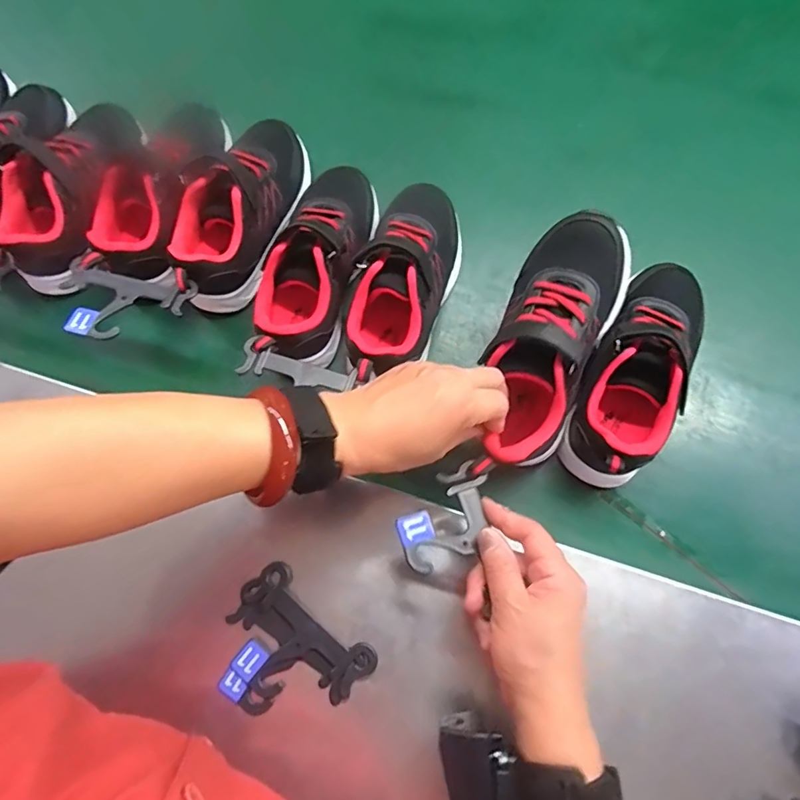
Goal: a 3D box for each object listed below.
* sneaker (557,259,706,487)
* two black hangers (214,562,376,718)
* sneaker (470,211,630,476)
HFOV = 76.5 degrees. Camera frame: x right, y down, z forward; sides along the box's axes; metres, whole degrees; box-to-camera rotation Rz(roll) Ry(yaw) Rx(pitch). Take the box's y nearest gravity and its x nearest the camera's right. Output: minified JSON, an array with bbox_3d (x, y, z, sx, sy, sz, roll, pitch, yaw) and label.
[{"bbox_3d":[0.189,-0.025,0.396,0.074,0.088,0.195,32,77,9],"label":"sneaker"},{"bbox_3d":[-0.081,0.181,0.359,0.102,0.015,0.084,39,78,10],"label":"two black hangers"},{"bbox_3d":[0.106,-0.038,0.376,0.077,0.081,0.197,19,89,6],"label":"sneaker"}]

